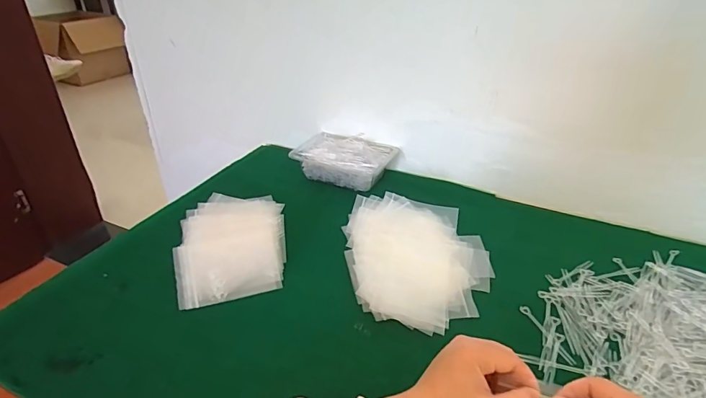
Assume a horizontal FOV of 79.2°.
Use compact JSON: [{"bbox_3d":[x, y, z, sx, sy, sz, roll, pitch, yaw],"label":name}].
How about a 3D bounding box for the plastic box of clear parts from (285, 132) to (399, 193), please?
[{"bbox_3d":[-0.015,-0.076,0.816,0.176,0.054,0.115,15,34,22],"label":"plastic box of clear parts"}]

